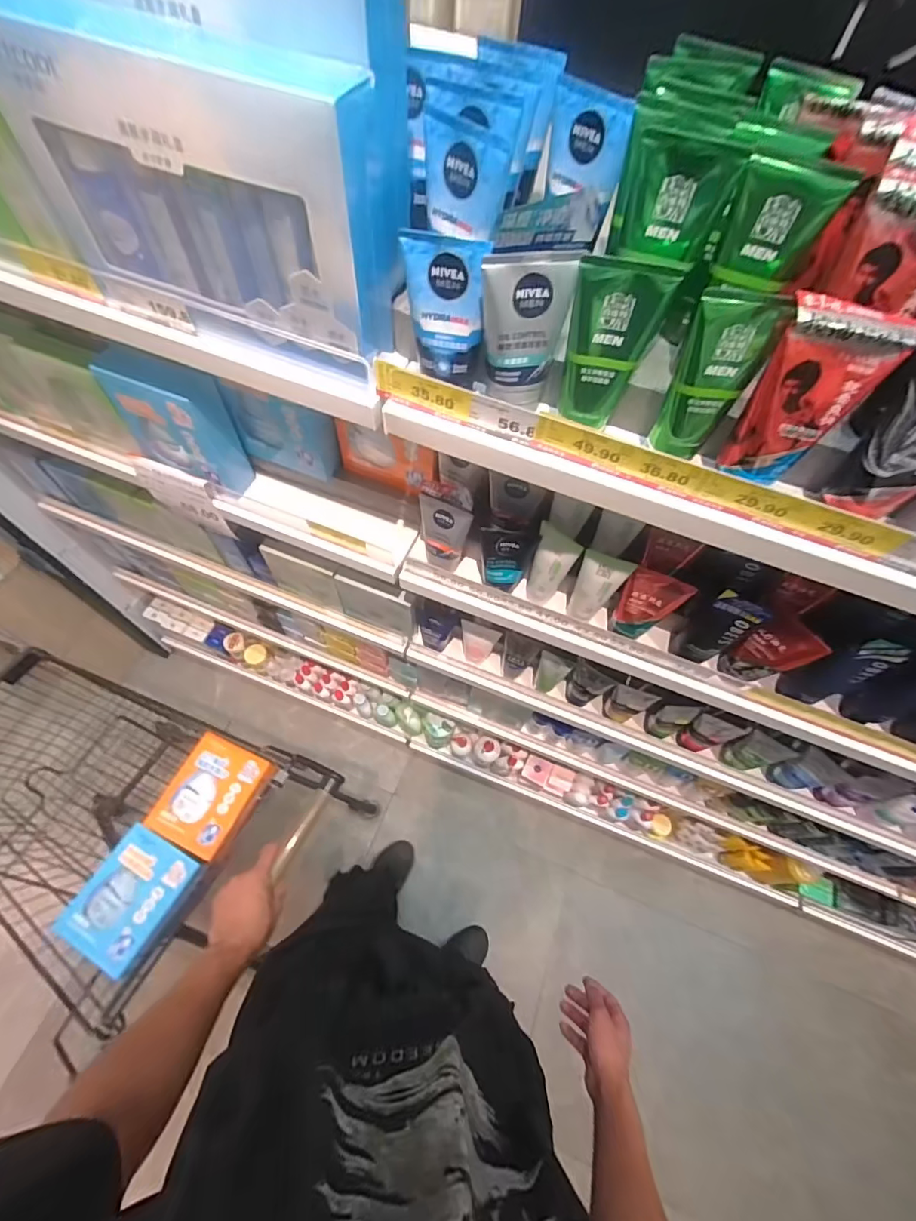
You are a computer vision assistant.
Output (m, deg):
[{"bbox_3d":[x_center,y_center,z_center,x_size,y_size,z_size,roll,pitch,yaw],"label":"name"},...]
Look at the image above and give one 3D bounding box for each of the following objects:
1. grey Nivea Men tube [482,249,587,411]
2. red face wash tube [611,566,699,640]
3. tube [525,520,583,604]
[{"bbox_3d":[0.049,-0.220,0.396,0.066,0.119,0.033,-5,50,-6],"label":"grey Nivea Men tube"},{"bbox_3d":[0.236,-0.004,0.620,0.068,0.113,0.034,28,65,10],"label":"red face wash tube"},{"bbox_3d":[0.119,-0.049,0.646,0.052,0.134,0.038,21,64,7],"label":"tube"}]

